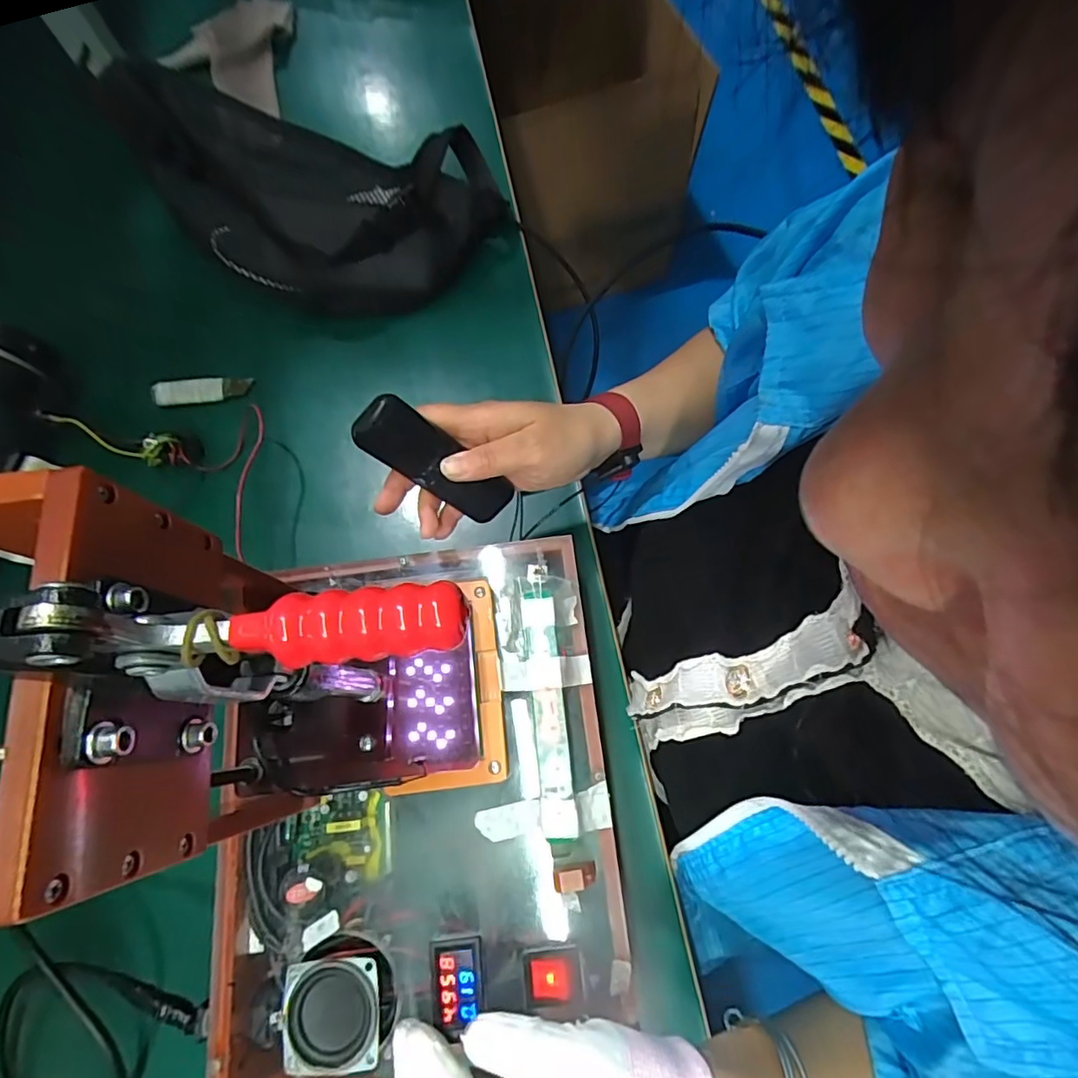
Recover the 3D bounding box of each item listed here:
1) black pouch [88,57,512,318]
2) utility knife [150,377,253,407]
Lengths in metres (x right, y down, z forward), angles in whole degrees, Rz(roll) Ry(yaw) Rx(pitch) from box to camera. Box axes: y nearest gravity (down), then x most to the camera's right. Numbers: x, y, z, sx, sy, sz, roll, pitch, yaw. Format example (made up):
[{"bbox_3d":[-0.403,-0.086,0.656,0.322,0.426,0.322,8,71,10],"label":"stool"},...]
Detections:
[{"bbox_3d":[-0.166,-0.304,0.495,0.285,0.174,0.118,-25,73,-7],"label":"black pouch"},{"bbox_3d":[-0.316,-0.140,0.526,0.089,0.013,0.025,-7,71,-1],"label":"utility knife"}]

